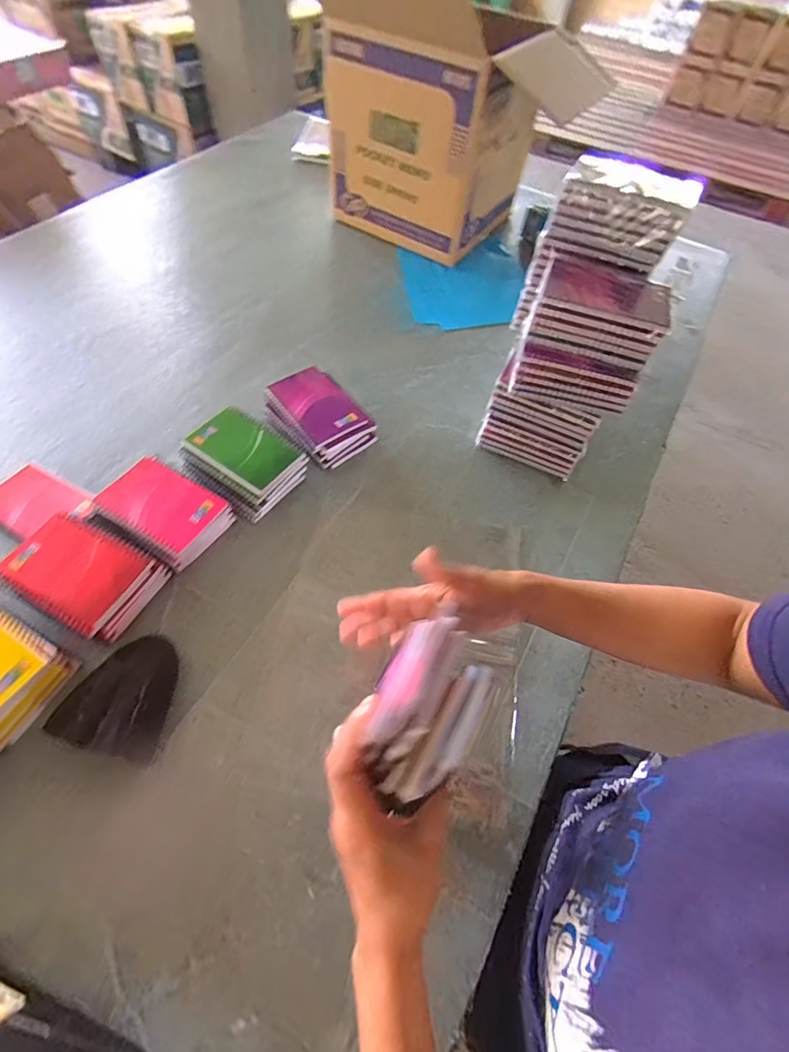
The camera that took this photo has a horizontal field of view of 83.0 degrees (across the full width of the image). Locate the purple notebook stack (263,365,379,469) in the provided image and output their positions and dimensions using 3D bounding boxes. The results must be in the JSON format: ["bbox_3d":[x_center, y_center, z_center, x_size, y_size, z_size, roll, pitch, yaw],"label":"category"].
[{"bbox_3d":[-0.096,-0.149,0.611,0.112,0.055,0.141,-35,67,-24],"label":"purple notebook stack"}]

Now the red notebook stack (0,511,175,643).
[{"bbox_3d":[-0.326,0.050,0.468,0.141,0.032,0.092,24,59,10],"label":"red notebook stack"}]

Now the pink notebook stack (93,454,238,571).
[{"bbox_3d":[-0.264,-0.019,0.514,0.131,0.028,0.086,30,60,13],"label":"pink notebook stack"}]

